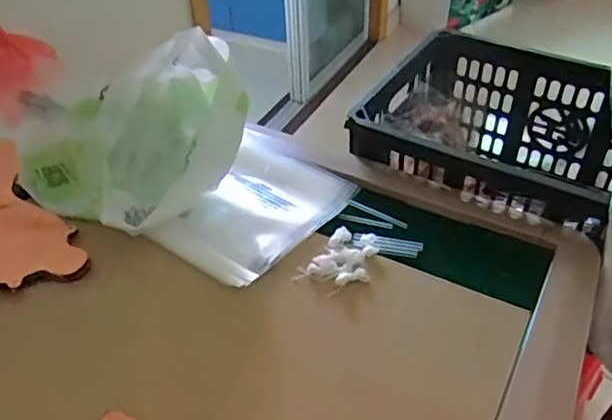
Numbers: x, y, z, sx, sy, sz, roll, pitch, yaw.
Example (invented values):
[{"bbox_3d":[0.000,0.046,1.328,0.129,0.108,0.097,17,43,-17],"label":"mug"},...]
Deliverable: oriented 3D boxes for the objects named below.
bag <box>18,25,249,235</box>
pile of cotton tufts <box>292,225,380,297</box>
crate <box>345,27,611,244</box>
[{"bbox_3d":[-0.198,-0.098,0.710,0.260,0.144,0.182,-32,50,-30],"label":"bag"},{"bbox_3d":[0.040,0.052,0.640,0.068,0.014,0.094,18,46,20],"label":"pile of cotton tufts"},{"bbox_3d":[0.314,-0.064,0.833,0.449,0.195,0.300,18,45,22],"label":"crate"}]

